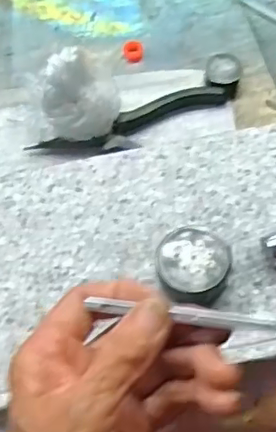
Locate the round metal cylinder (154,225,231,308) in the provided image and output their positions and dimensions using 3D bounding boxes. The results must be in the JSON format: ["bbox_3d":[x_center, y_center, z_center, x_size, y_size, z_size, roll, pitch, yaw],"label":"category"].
[{"bbox_3d":[0.029,0.028,0.311,0.037,0.020,0.038,-1,61,2],"label":"round metal cylinder"}]

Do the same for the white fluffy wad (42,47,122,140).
[{"bbox_3d":[-0.041,-0.089,0.439,0.053,0.066,0.059,4,61,5],"label":"white fluffy wad"}]

